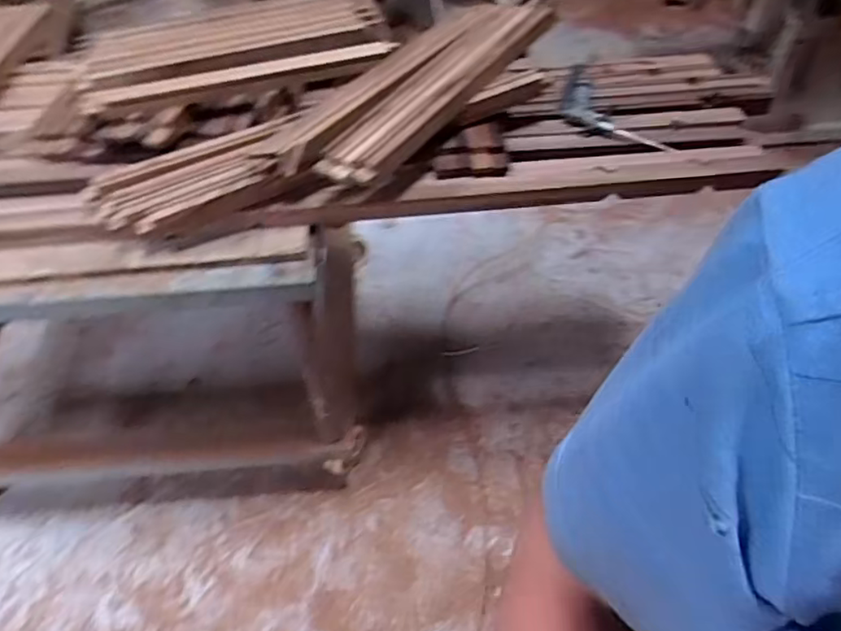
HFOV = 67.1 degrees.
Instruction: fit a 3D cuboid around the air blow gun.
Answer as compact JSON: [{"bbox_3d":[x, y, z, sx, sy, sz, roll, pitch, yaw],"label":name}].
[{"bbox_3d":[0.307,-0.338,1.059,0.106,0.041,0.253,-26,55,-16],"label":"air blow gun"}]

